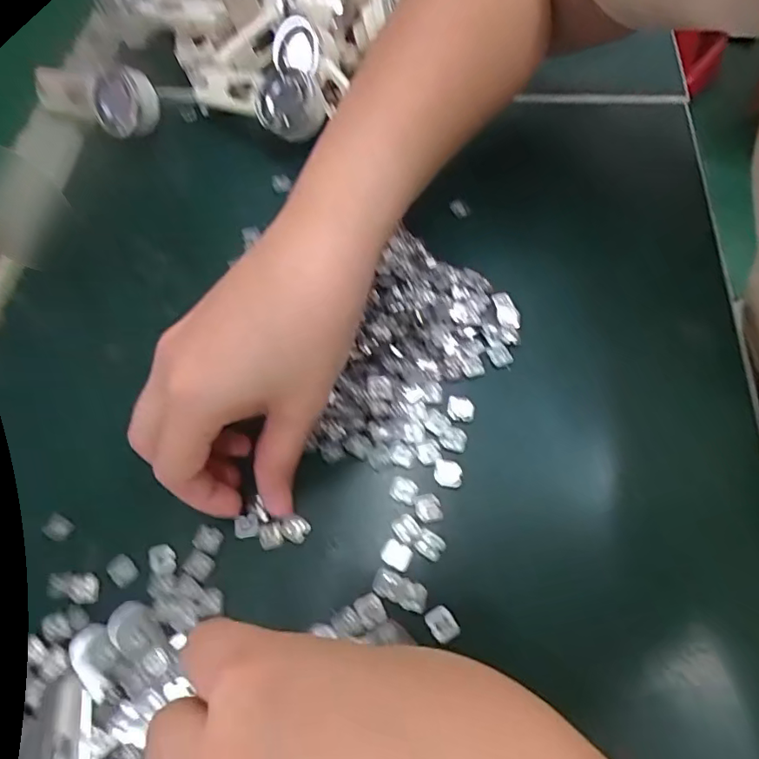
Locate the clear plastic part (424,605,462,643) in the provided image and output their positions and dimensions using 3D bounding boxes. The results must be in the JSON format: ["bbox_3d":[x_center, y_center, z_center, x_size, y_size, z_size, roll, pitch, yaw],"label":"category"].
[{"bbox_3d":[0.026,0.099,0.225,0.011,0.004,0.013,-33,64,-12],"label":"clear plastic part"}]

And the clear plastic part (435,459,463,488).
[{"bbox_3d":[0.032,0.043,0.256,0.012,0.006,0.011,10,63,10],"label":"clear plastic part"}]

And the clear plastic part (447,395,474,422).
[{"bbox_3d":[0.039,0.013,0.266,0.013,0.006,0.009,4,62,7],"label":"clear plastic part"}]

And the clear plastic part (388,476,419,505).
[{"bbox_3d":[0.011,0.050,0.252,0.012,0.004,0.011,19,65,15],"label":"clear plastic part"}]

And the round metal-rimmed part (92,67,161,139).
[{"bbox_3d":[-0.167,-0.180,0.365,0.041,0.039,0.024,-18,62,-9],"label":"round metal-rimmed part"}]

